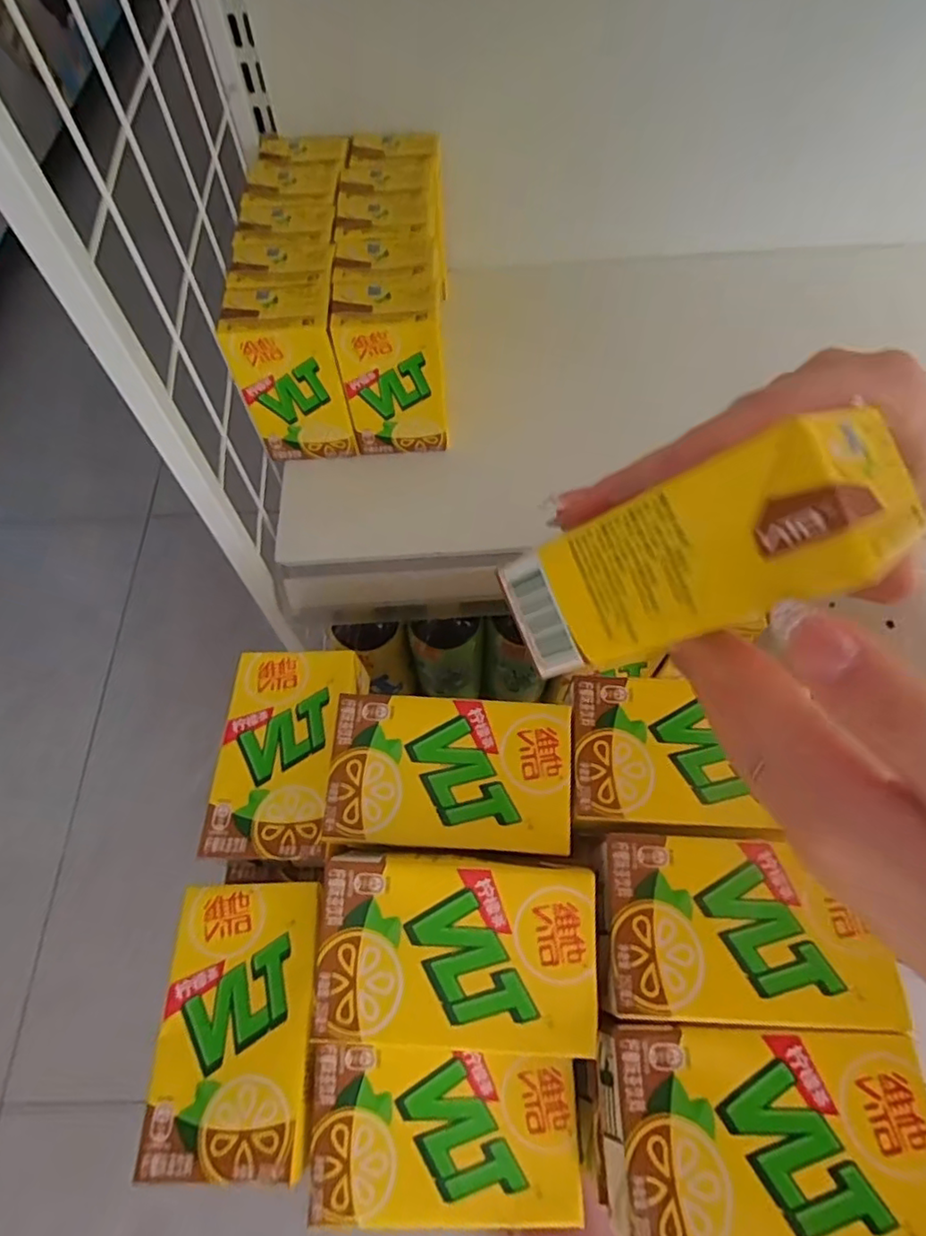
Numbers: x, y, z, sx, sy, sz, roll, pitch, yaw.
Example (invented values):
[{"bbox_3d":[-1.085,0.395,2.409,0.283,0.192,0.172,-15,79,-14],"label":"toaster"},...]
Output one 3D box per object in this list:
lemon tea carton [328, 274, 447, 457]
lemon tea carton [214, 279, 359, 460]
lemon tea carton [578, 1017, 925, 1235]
[{"bbox_3d":[-0.045,-0.165,0.407,0.064,0.100,0.048,-2,64,0],"label":"lemon tea carton"},{"bbox_3d":[-0.109,-0.160,0.406,0.063,0.102,0.044,-3,64,0],"label":"lemon tea carton"},{"bbox_3d":[0.103,0.182,0.221,0.111,0.041,0.064,0,64,1],"label":"lemon tea carton"}]

